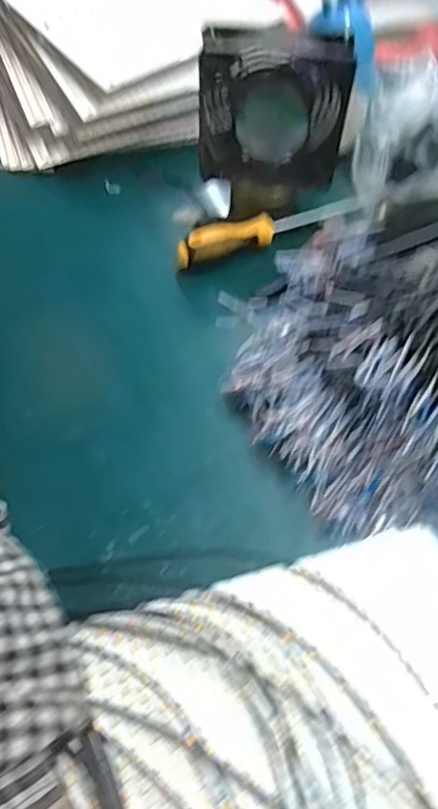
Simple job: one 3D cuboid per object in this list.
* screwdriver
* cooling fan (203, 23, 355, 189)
[{"bbox_3d":[0.047,-0.161,0.525,0.179,0.025,0.023,-19,61,-9],"label":"screwdriver"},{"bbox_3d":[0.045,-0.243,0.493,0.121,0.130,0.031,-3,60,0],"label":"cooling fan"}]

